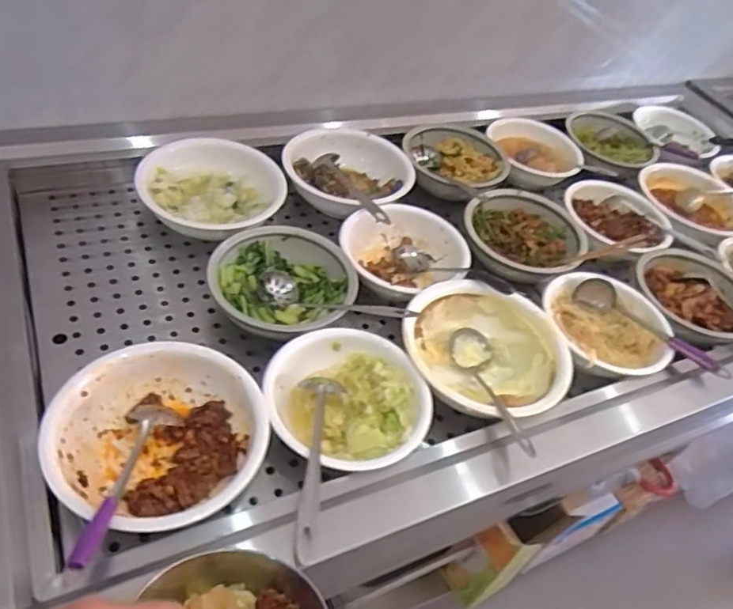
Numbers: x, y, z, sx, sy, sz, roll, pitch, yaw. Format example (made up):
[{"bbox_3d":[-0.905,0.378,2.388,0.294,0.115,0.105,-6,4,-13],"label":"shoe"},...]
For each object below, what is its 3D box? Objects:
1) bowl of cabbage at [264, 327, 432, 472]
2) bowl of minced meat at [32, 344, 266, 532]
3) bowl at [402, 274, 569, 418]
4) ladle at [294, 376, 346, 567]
[{"bbox_3d":[-0.024,0.128,0.805,0.205,0.070,0.210,1,42,-1],"label":"bowl of cabbage"},{"bbox_3d":[-0.239,0.160,0.718,0.228,0.087,0.233,1,42,-1],"label":"bowl of minced meat"},{"bbox_3d":[0.184,0.071,0.908,0.231,0.095,0.238,1,42,-1],"label":"bowl"},{"bbox_3d":[-0.061,0.187,0.722,0.052,0.037,0.252,1,42,0],"label":"ladle"}]

